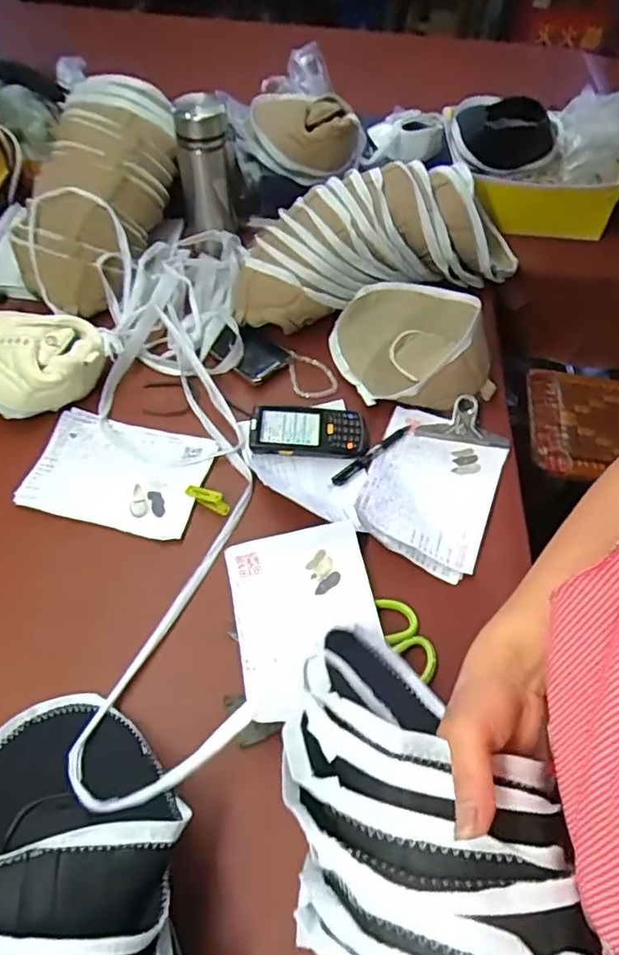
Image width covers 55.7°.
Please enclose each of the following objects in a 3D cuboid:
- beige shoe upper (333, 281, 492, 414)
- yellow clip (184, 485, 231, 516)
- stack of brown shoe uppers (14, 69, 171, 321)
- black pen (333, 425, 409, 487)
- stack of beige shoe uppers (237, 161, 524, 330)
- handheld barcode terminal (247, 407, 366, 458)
[{"bbox_3d":[0.141,-0.181,0.806,0.184,0.094,0.206,-17,58,-14],"label":"beige shoe upper"},{"bbox_3d":[-0.123,0.023,0.702,0.059,0.018,0.016,24,57,14],"label":"yellow clip"},{"bbox_3d":[-0.341,-0.439,0.920,0.209,0.099,0.420,9,73,3],"label":"stack of brown shoe uppers"},{"bbox_3d":[0.081,-0.029,0.746,0.127,0.009,0.018,-33,63,-23],"label":"black pen"},{"bbox_3d":[0.110,-0.339,0.860,0.449,0.171,0.141,-13,57,-11],"label":"stack of beige shoe uppers"},{"bbox_3d":[-0.002,-0.061,0.766,0.144,0.027,0.068,3,55,-1],"label":"handheld barcode terminal"}]

